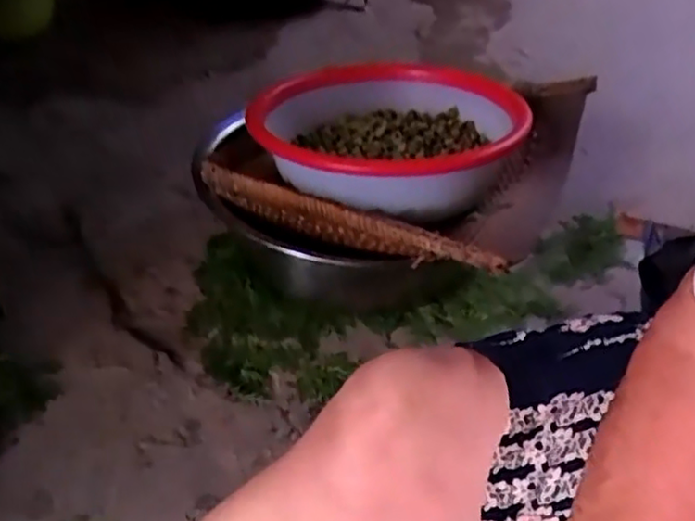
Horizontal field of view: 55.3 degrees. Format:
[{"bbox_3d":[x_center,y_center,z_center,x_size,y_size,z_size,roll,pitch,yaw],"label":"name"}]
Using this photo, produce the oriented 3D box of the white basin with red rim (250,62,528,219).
[{"bbox_3d":[0.052,-0.179,0.898,0.334,0.116,0.368,-7,43,-11],"label":"white basin with red rim"}]

